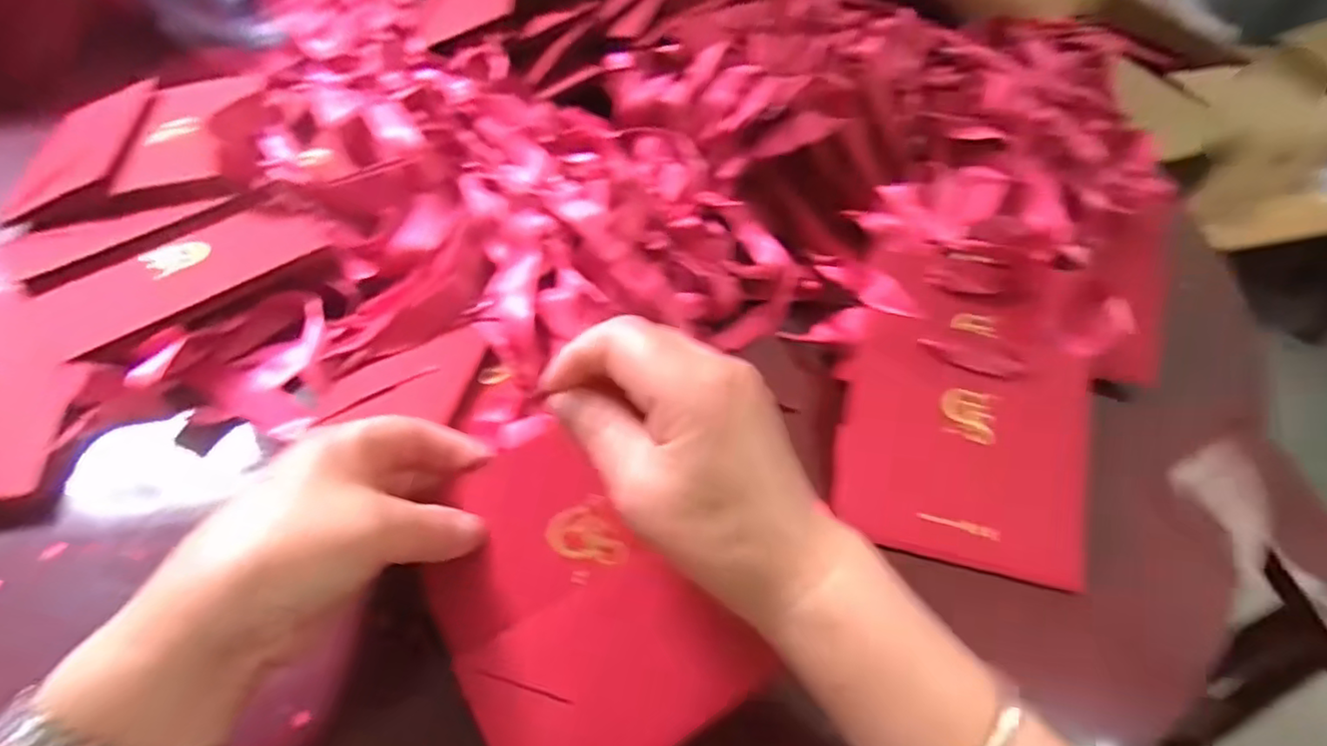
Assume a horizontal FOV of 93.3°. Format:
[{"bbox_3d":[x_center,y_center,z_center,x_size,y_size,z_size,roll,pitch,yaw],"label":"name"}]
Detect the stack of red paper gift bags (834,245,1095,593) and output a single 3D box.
[{"bbox_3d":[0.189,0.012,0.382,0.141,0.014,0.203,16,69,5],"label":"stack of red paper gift bags"}]

